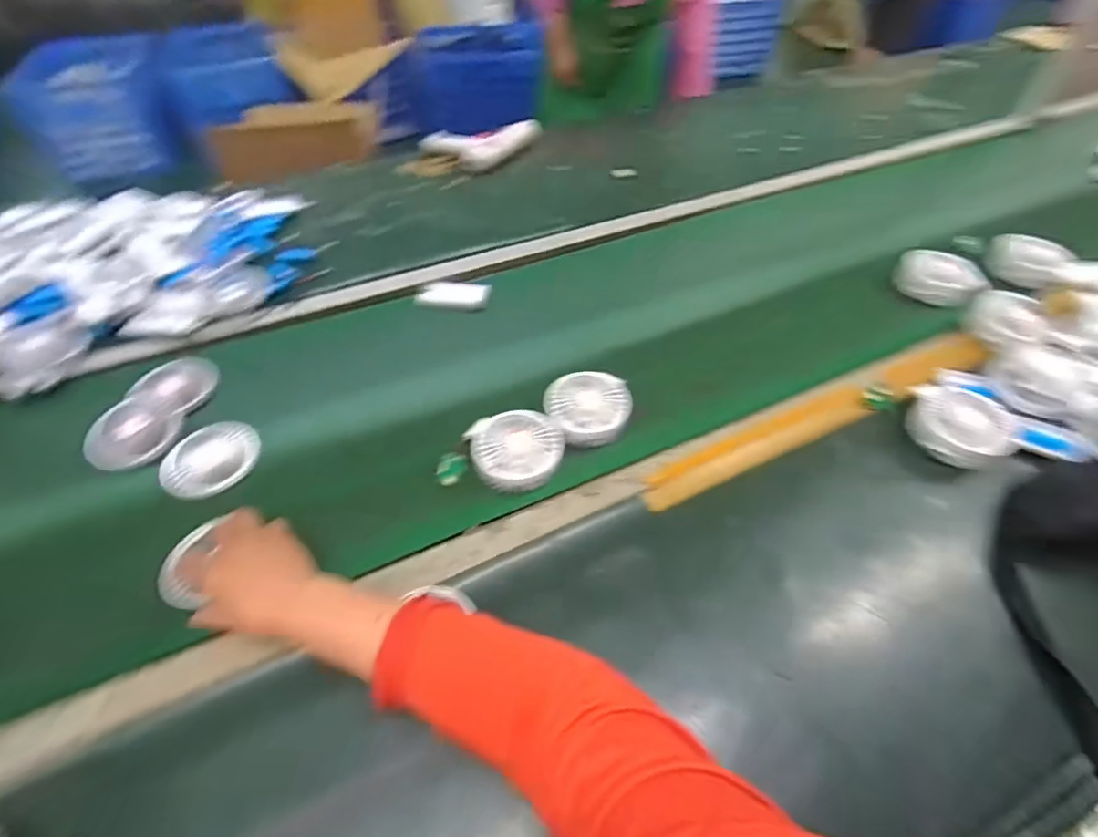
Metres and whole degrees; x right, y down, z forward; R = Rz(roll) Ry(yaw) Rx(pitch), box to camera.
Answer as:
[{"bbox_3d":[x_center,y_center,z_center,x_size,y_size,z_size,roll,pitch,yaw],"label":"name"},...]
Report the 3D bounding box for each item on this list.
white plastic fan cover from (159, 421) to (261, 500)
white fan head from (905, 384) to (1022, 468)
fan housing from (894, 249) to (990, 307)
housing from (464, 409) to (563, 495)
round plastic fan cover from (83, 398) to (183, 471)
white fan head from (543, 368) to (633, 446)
[{"bbox_3d":[-0.380,0.041,0.602,0.099,0.012,0.097,-34,59,-27],"label":"white plastic fan cover"},{"bbox_3d":[0.462,0.007,0.606,0.090,0.047,0.101,-7,50,-8],"label":"white fan head"},{"bbox_3d":[0.544,-0.196,0.744,0.103,0.050,0.063,15,51,10],"label":"fan housing"},{"bbox_3d":[-0.036,0.033,0.590,0.097,0.041,0.082,-9,51,-10],"label":"housing"},{"bbox_3d":[-0.477,0.015,0.610,0.103,0.015,0.090,30,55,21],"label":"round plastic fan cover"},{"bbox_3d":[0.045,-0.013,0.620,0.096,0.038,0.089,-8,51,-9],"label":"white fan head"}]

